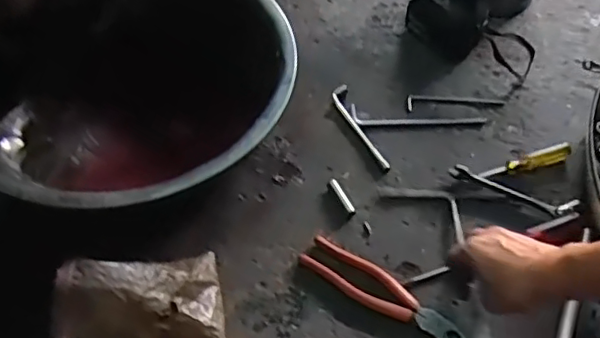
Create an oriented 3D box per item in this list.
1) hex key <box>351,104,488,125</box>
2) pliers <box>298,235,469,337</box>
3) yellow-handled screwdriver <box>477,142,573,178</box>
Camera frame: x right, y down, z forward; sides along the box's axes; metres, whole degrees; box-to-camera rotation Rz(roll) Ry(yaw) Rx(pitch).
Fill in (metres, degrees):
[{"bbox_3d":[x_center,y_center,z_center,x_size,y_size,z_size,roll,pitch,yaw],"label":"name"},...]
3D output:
[{"bbox_3d":[0.163,-0.070,0.817,0.185,0.004,0.033,5,54,1],"label":"hex key"},{"bbox_3d":[0.102,0.138,0.654,0.214,0.026,0.050,30,58,18],"label":"pliers"},{"bbox_3d":[0.290,-0.007,0.763,0.131,0.025,0.021,-15,56,-13],"label":"yellow-handled screwdriver"}]

